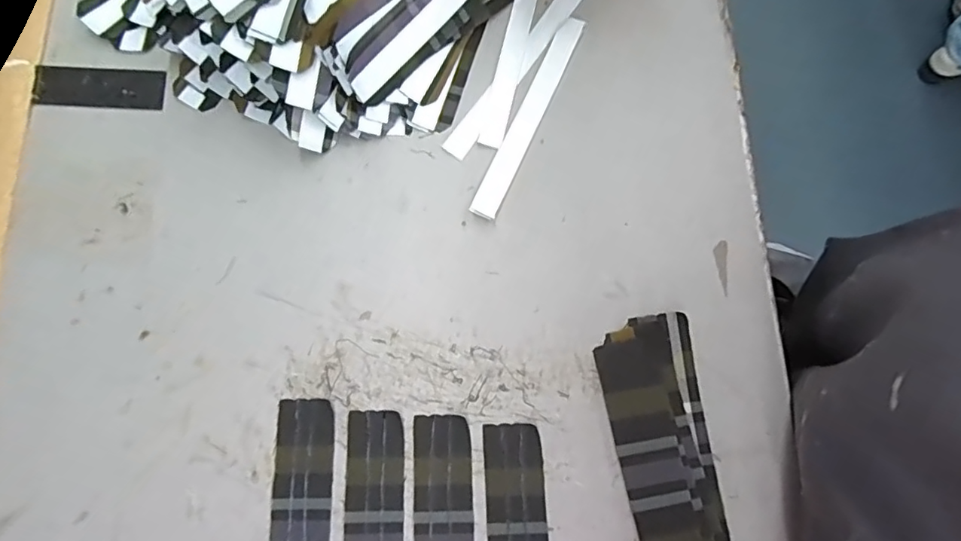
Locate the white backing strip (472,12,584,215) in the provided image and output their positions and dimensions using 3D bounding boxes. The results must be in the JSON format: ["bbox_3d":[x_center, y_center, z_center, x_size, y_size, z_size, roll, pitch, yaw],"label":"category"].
[{"bbox_3d":[0.030,-0.097,0.330,0.017,0.011,0.140,24,78,7],"label":"white backing strip"}]

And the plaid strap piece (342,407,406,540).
[{"bbox_3d":[-0.057,0.147,0.280,0.034,0.004,0.140,-1,77,1],"label":"plaid strap piece"}]

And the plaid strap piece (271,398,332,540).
[{"bbox_3d":[-0.097,0.141,0.280,0.030,0.004,0.138,-1,77,1],"label":"plaid strap piece"}]

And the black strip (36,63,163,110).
[{"bbox_3d":[-0.254,-0.123,0.352,0.087,0.004,0.028,3,77,2],"label":"black strip"}]

